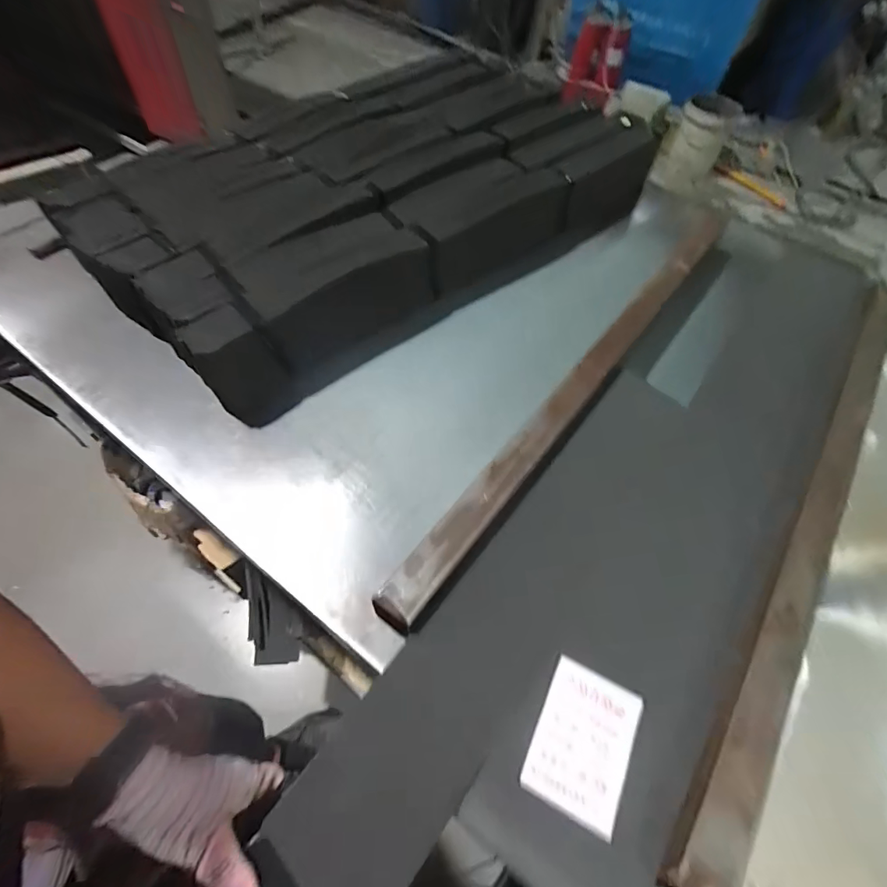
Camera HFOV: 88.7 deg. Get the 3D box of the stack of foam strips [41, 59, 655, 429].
[{"bbox_3d":[-0.054,-0.456,0.824,0.463,0.140,1.013,40,62,20],"label":"stack of foam strips"}]

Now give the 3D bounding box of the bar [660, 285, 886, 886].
[{"bbox_3d":[0.449,0.045,0.524,0.044,0.039,0.890,35,60,18],"label":"bar"}]

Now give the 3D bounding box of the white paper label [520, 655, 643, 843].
[{"bbox_3d":[0.118,0.251,0.384,0.078,0.010,0.108,26,57,10],"label":"white paper label"}]

